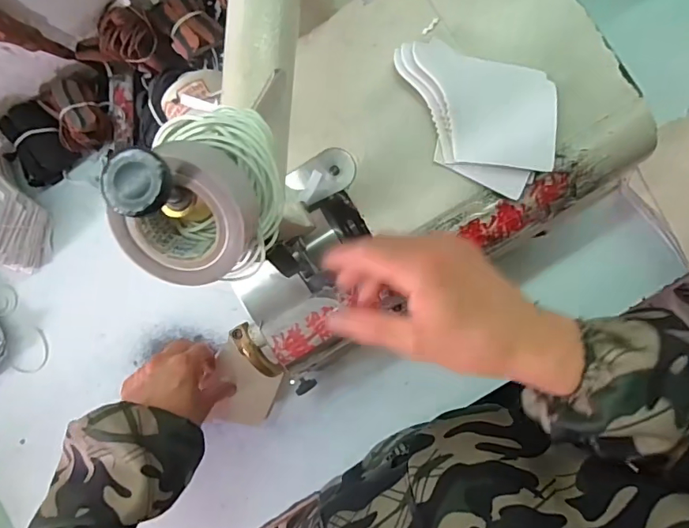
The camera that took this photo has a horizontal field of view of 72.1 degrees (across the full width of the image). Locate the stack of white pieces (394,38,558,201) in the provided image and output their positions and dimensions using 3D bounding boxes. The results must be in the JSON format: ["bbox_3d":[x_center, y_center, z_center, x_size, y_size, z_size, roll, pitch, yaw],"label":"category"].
[{"bbox_3d":[0.094,-0.112,0.353,0.126,0.021,0.088,21,93,5],"label":"stack of white pieces"}]

